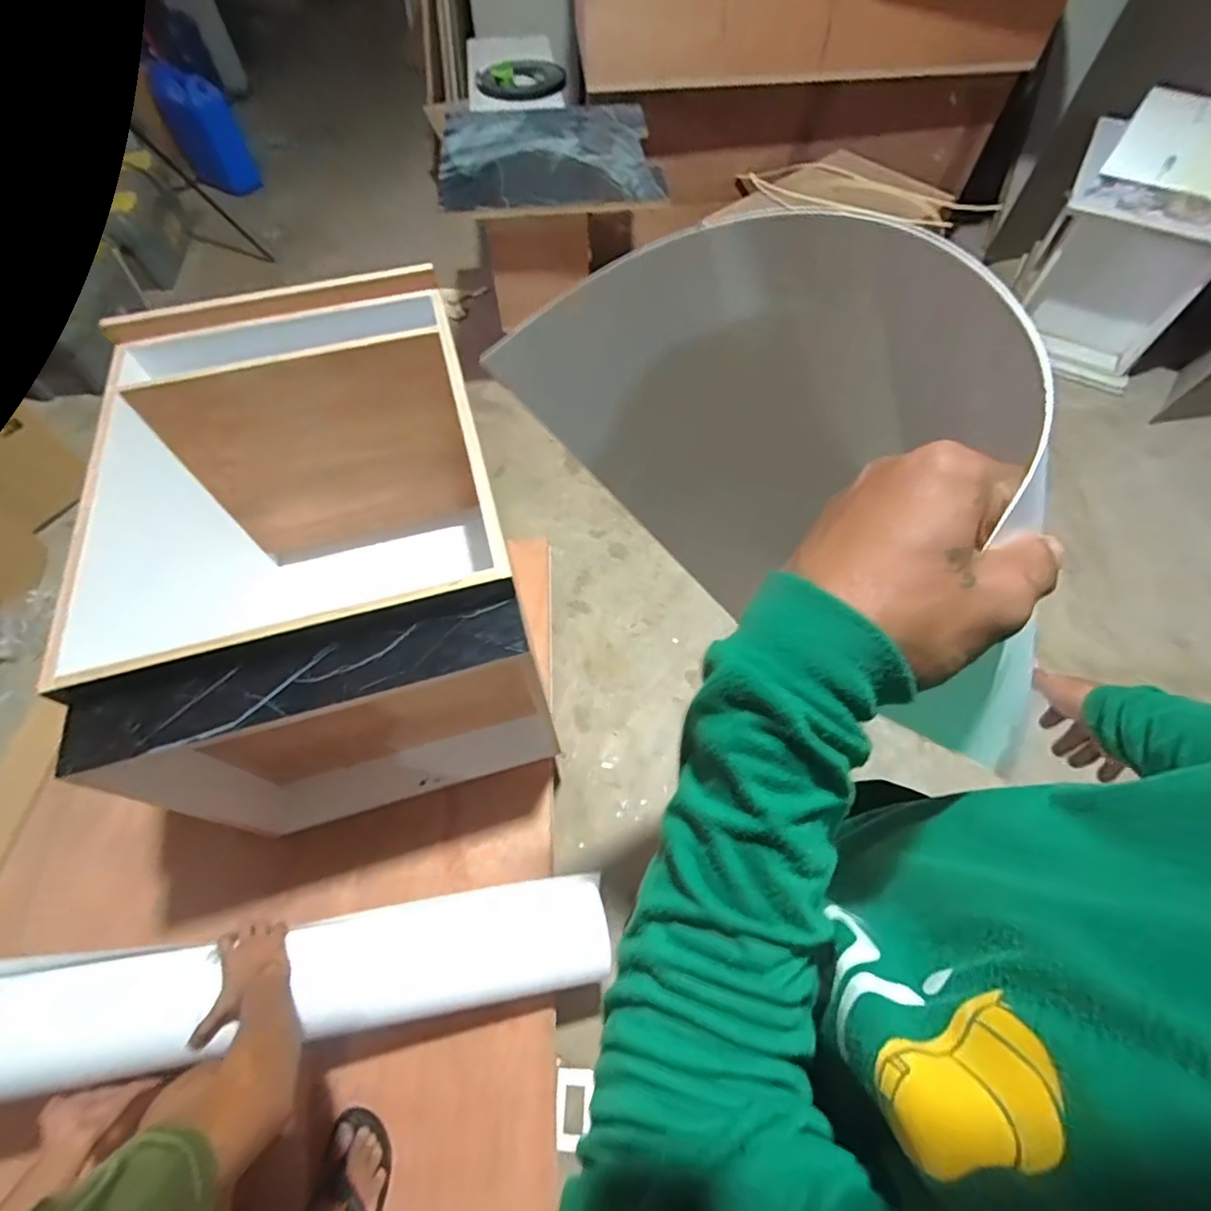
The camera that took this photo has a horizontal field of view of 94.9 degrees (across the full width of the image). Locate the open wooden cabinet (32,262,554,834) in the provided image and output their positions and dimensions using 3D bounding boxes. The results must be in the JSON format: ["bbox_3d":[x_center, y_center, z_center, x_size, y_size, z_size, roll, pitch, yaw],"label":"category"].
[{"bbox_3d":[-0.518,-0.091,1.179,0.621,0.639,0.890,-15,61,-8],"label":"open wooden cabinet"}]

